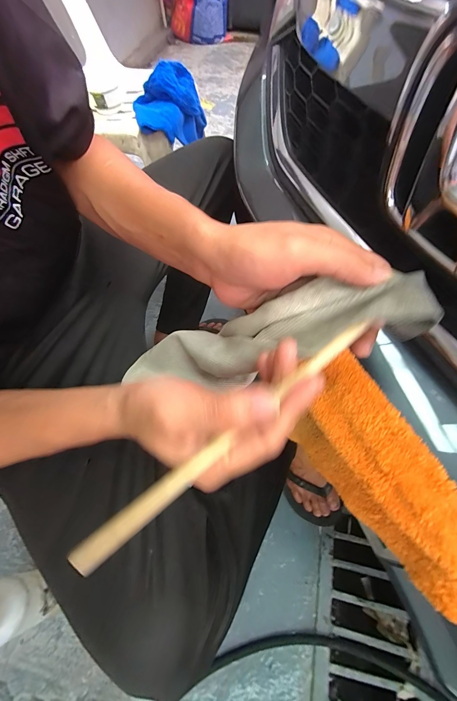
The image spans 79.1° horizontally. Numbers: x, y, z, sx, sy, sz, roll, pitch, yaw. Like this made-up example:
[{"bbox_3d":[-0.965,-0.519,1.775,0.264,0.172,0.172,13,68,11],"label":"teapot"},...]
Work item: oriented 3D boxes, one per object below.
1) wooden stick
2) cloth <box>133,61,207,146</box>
[{"bbox_3d":[-0.002,0.055,0.173,0.227,0.012,0.014,-39,66,-4],"label":"wooden stick"},{"bbox_3d":[-0.144,-0.595,0.687,0.167,0.113,0.212,-8,62,-1],"label":"cloth"}]

